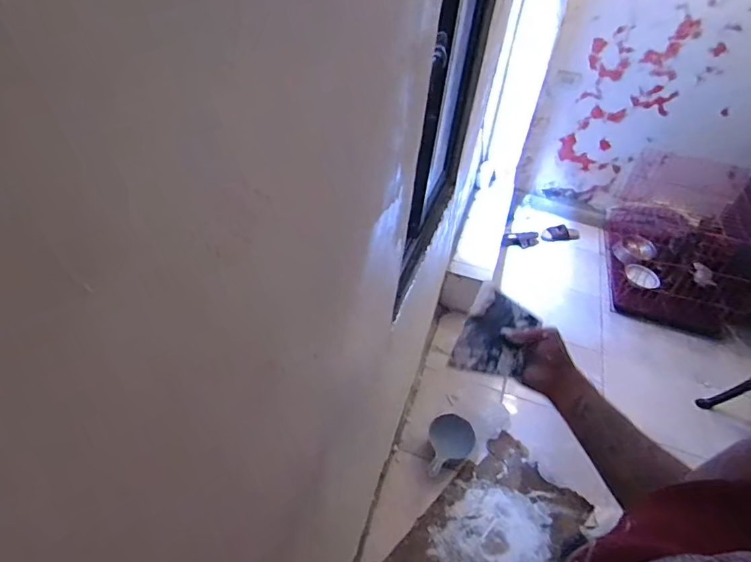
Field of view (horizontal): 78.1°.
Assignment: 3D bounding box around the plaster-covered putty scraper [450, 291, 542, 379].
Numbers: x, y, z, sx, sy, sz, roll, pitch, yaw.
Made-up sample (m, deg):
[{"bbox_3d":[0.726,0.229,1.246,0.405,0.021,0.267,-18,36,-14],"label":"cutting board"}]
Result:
[{"bbox_3d":[0.167,0.079,0.644,0.088,0.017,0.124,25,69,14],"label":"plaster-covered putty scraper"}]

